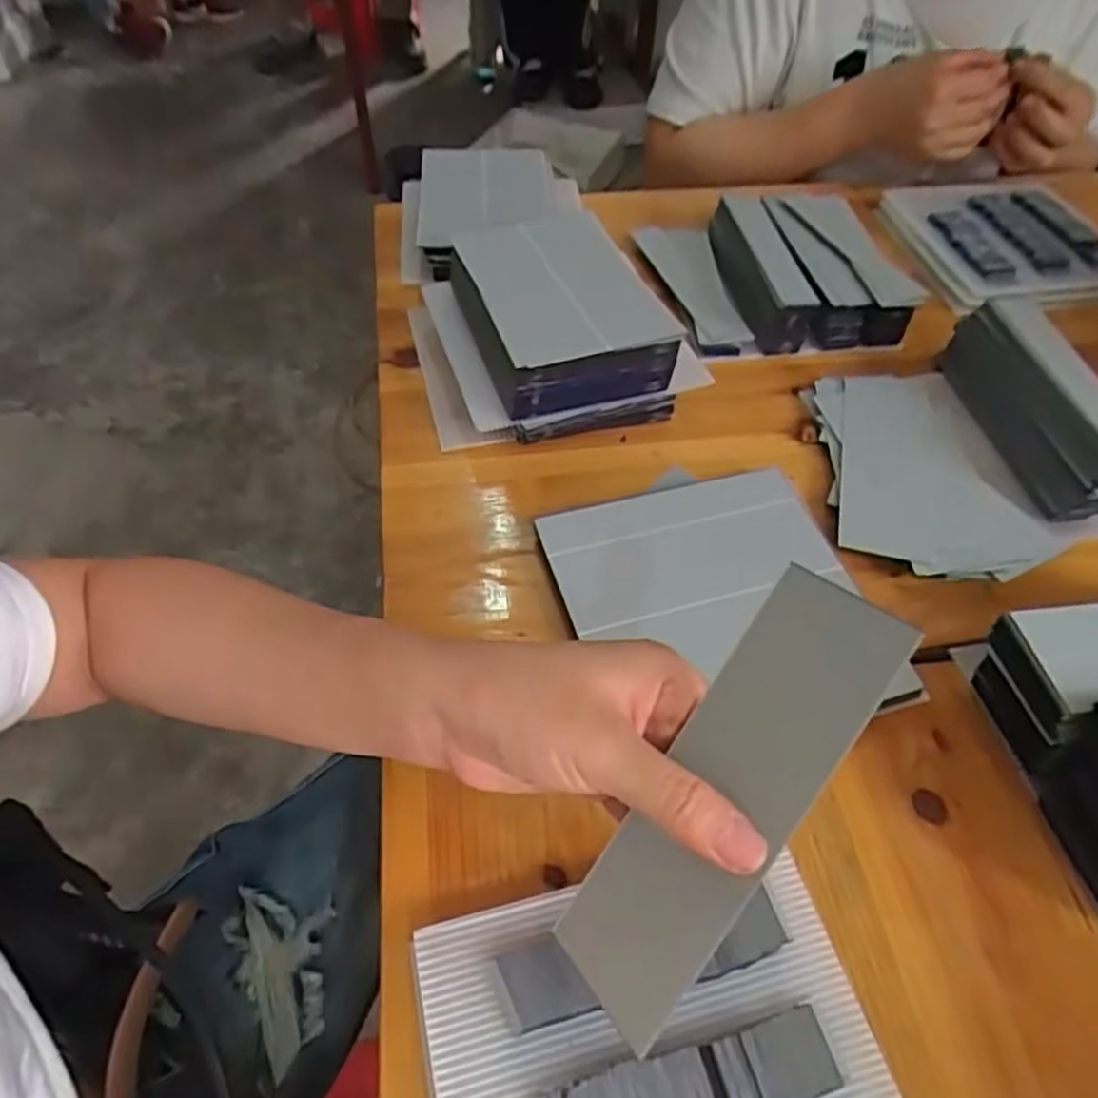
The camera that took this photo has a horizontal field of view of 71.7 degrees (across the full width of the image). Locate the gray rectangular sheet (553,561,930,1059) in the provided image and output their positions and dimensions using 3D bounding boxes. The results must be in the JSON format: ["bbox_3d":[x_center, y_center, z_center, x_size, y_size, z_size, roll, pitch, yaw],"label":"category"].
[{"bbox_3d":[0.055,0.081,0.246,0.049,0.006,0.152,36,99,46],"label":"gray rectangular sheet"}]

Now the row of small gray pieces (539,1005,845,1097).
[{"bbox_3d":[0.050,0.191,0.266,0.107,0.007,0.029,-13,53,-11],"label":"row of small gray pieces"}]

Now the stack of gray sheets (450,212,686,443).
[{"bbox_3d":[0.008,-0.154,0.517,0.122,0.066,0.170,-13,53,-11],"label":"stack of gray sheets"}]

